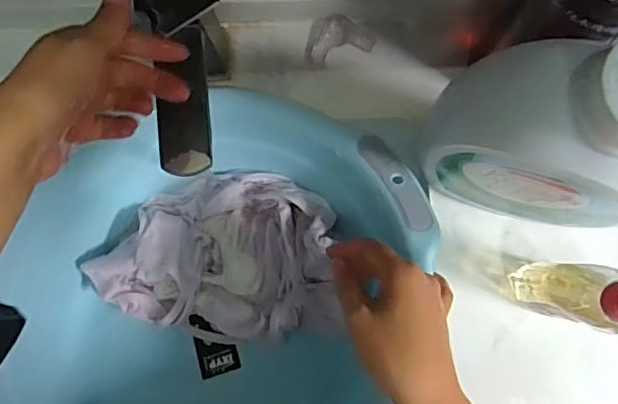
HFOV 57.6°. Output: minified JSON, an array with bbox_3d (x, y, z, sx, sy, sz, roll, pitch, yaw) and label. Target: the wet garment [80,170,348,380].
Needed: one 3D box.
[{"bbox_3d":[-0.088,0.063,0.552,0.226,0.073,0.186,-21,83,-1],"label":"wet garment"}]

